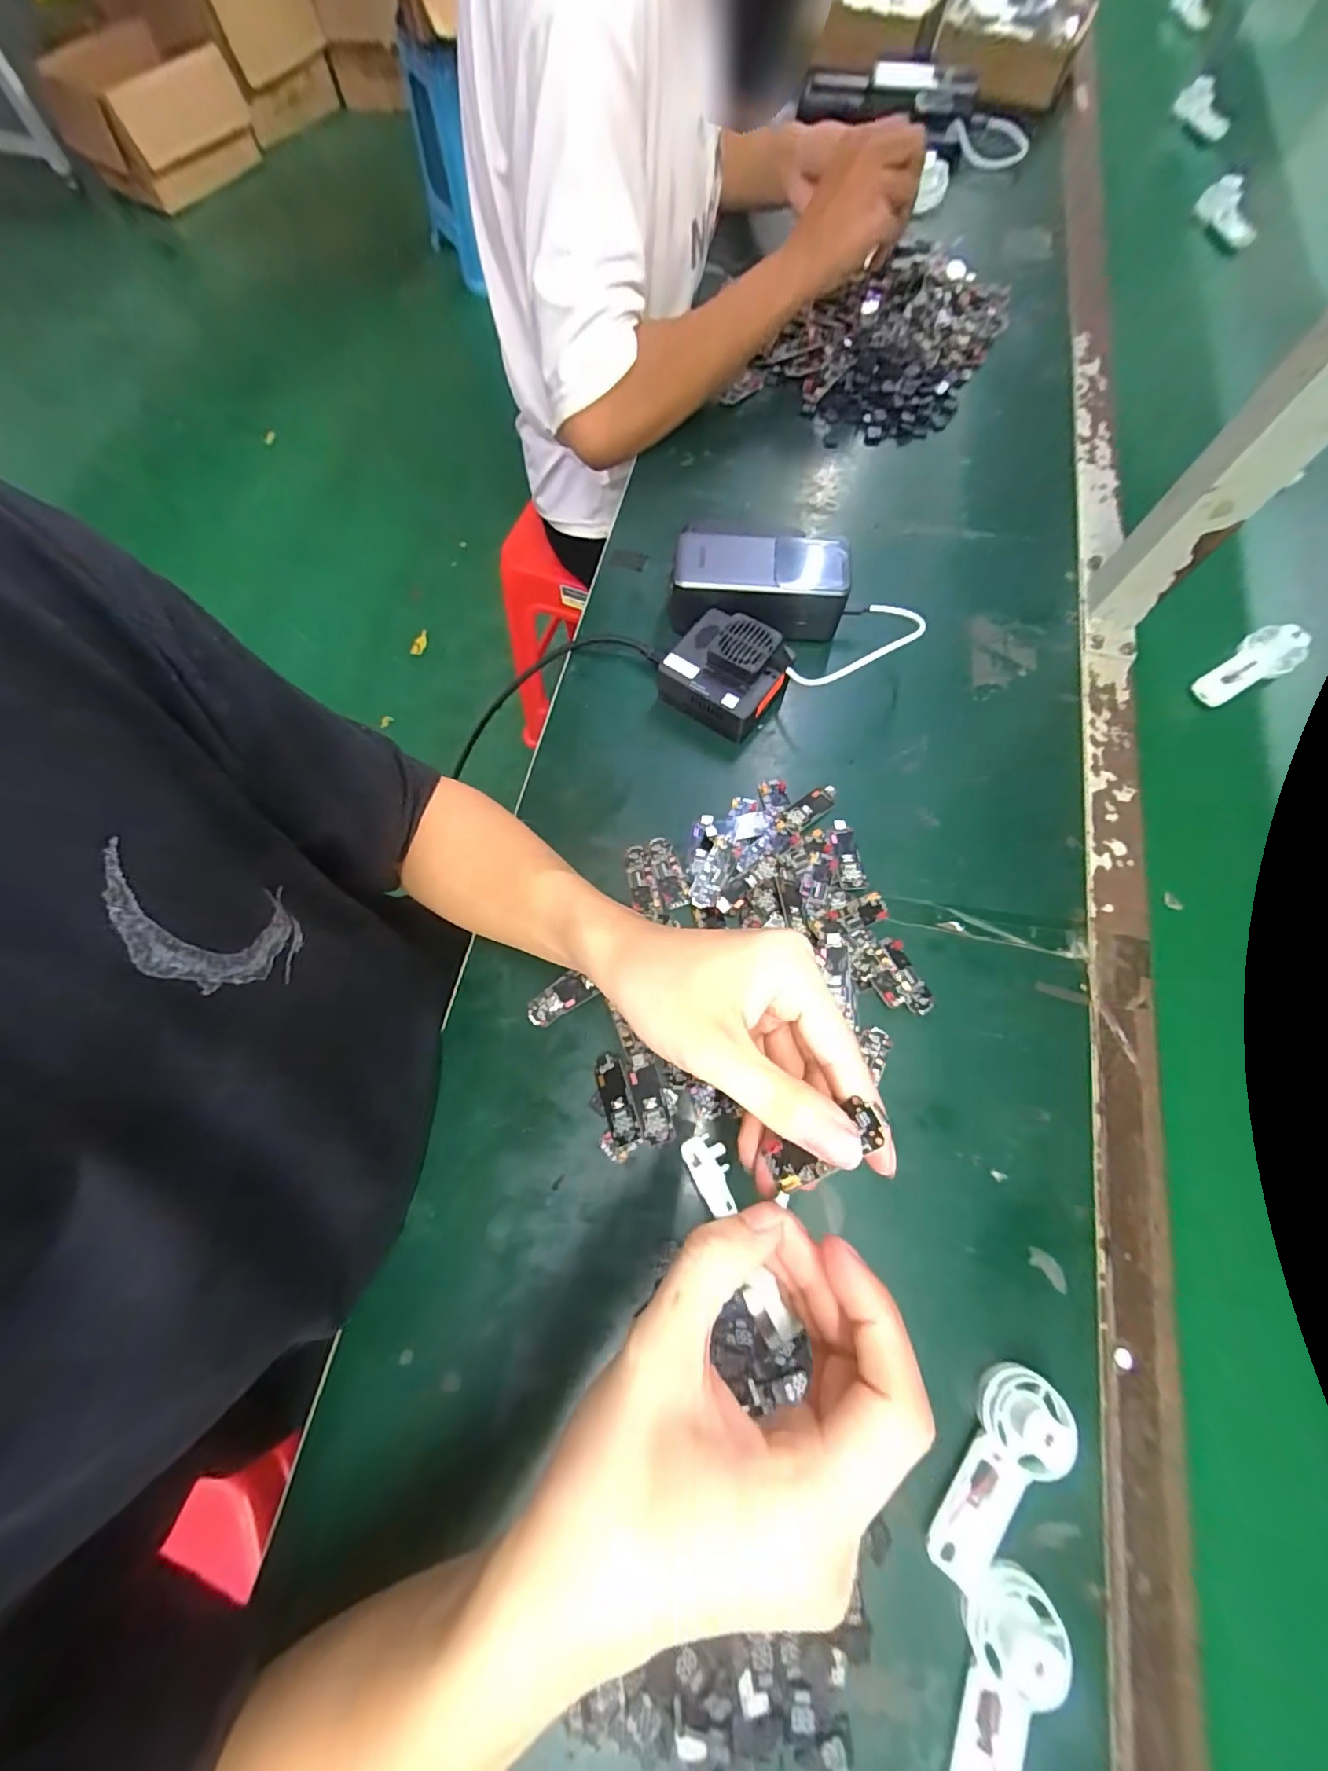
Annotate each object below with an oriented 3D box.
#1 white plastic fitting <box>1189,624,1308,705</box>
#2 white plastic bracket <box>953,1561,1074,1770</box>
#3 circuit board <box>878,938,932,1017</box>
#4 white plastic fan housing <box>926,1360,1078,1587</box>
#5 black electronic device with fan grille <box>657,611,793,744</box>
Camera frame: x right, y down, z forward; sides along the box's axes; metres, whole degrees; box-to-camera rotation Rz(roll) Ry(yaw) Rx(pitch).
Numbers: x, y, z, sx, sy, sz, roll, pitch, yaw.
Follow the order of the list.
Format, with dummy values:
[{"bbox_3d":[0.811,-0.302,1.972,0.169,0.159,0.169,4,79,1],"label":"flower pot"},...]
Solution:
[{"bbox_3d":[0.450,-0.169,0.431,0.077,0.017,0.039,-34,72,9],"label":"white plastic fitting"},{"bbox_3d":[0.148,0.359,0.237,0.036,0.029,0.093,16,72,7],"label":"white plastic bracket"},{"bbox_3d":[0.154,0.057,0.356,0.017,0.007,0.050,-21,71,-5],"label":"circuit board"},{"bbox_3d":[0.160,0.280,0.265,0.033,0.028,0.092,37,75,13],"label":"white plastic fan housing"},{"bbox_3d":[0.046,-0.158,0.414,0.082,0.048,0.068,37,76,13],"label":"black electronic device with fan grille"}]

